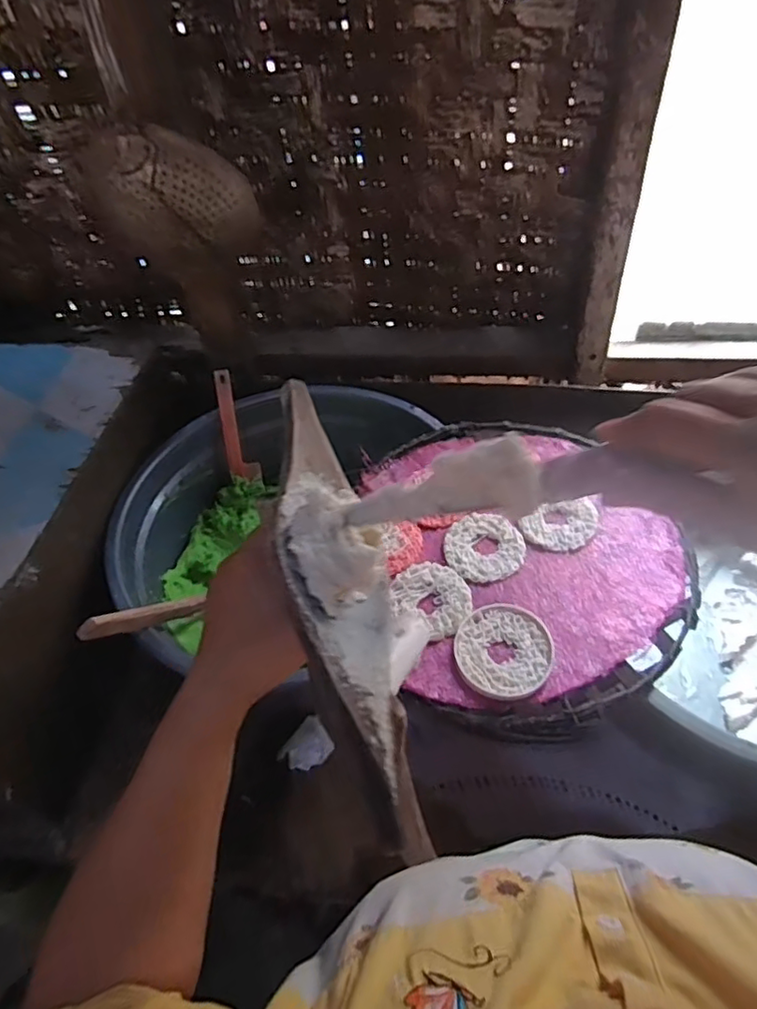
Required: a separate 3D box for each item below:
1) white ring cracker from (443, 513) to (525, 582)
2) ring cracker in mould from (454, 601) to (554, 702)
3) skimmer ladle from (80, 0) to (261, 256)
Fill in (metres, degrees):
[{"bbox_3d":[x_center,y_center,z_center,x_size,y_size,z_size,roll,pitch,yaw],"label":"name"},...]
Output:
[{"bbox_3d":[0.107,0.042,0.614,0.077,0.004,0.082,-3,50,3],"label":"white ring cracker"},{"bbox_3d":[0.111,0.129,0.538,0.084,0.005,0.091,-3,50,3],"label":"ring cracker in mould"},{"bbox_3d":[-0.233,-0.428,0.563,0.168,0.394,0.074,0,50,5],"label":"skimmer ladle"}]

